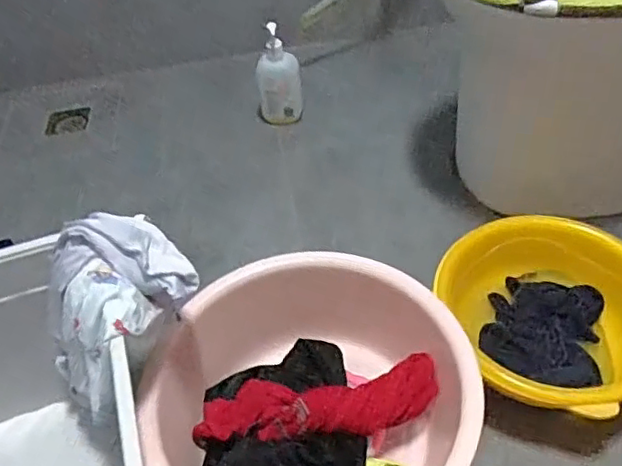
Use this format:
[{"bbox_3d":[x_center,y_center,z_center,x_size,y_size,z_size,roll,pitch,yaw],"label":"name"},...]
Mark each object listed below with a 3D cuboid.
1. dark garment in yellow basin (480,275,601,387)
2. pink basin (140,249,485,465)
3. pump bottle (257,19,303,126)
[{"bbox_3d":[0.336,0.143,0.891,0.163,0.043,0.171,8,49,11],"label":"dark garment in yellow basin"},{"bbox_3d":[0.002,0.218,0.756,0.371,0.202,0.372,-2,47,3],"label":"pink basin"},{"bbox_3d":[-0.068,-0.319,1.265,0.094,0.209,0.082,-7,47,-2],"label":"pump bottle"}]

